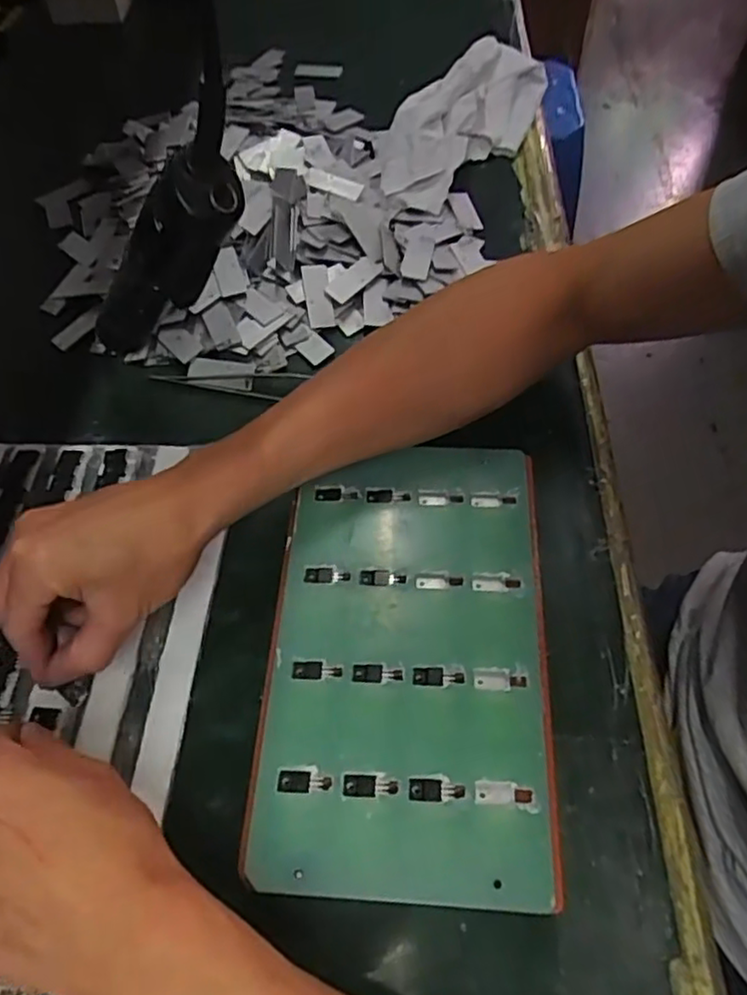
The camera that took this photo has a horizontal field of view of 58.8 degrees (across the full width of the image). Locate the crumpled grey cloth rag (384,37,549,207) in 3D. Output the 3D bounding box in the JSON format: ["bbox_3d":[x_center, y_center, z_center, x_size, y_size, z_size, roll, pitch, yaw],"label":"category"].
[{"bbox_3d":[0.087,-0.349,0.611,0.080,0.052,0.221,30,64,20],"label":"crumpled grey cloth rag"}]

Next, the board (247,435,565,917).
[{"bbox_3d":[0.018,0.081,0.370,0.144,0.028,0.243,2,58,4],"label":"board"}]

